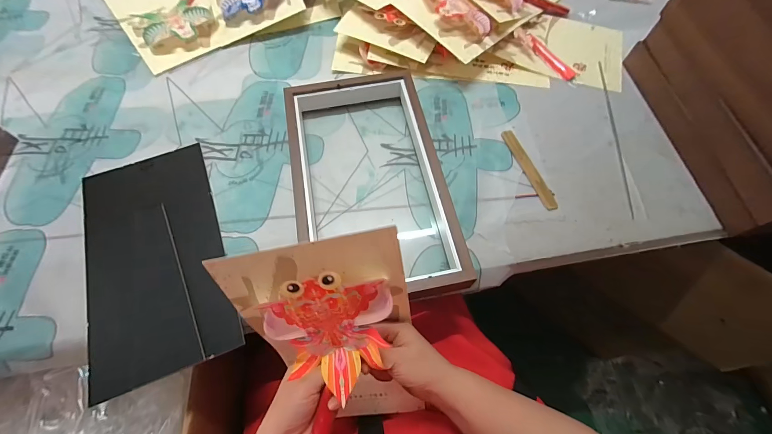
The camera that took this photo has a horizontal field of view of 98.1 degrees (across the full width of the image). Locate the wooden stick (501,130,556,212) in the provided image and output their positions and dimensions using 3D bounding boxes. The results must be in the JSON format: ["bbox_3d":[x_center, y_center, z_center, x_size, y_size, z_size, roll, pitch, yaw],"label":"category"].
[{"bbox_3d":[0.214,-0.075,0.505,0.019,0.005,0.146,-17,65,-4],"label":"wooden stick"}]

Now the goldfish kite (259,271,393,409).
[{"bbox_3d":[-0.051,0.120,0.343,0.133,0.050,0.150,-23,102,5],"label":"goldfish kite"}]

